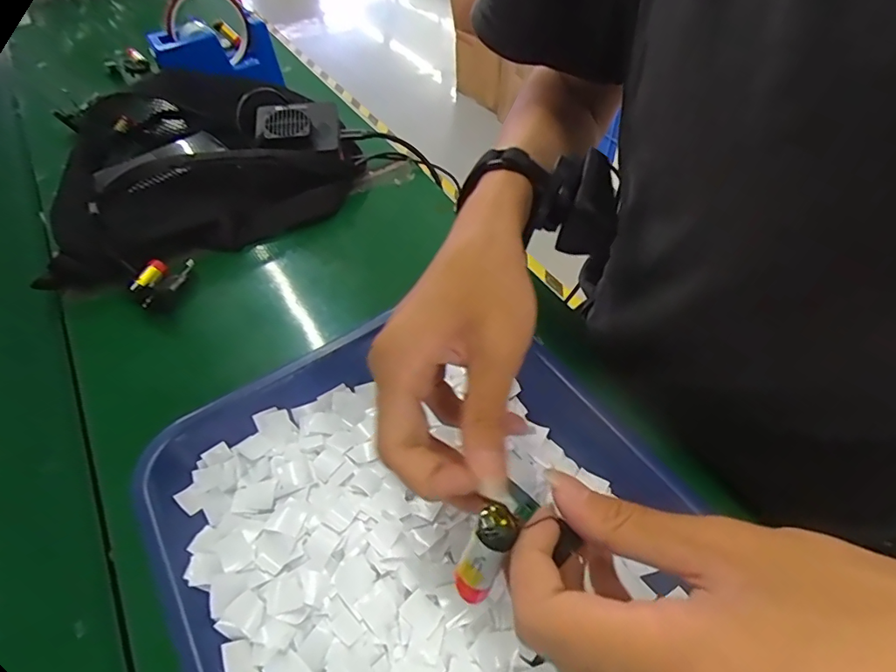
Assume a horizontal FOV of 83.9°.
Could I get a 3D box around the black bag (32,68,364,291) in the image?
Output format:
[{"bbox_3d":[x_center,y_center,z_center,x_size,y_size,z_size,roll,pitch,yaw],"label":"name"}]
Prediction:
[{"bbox_3d":[-0.248,-0.182,0.484,0.272,0.090,0.231,-24,54,-19],"label":"black bag"}]

